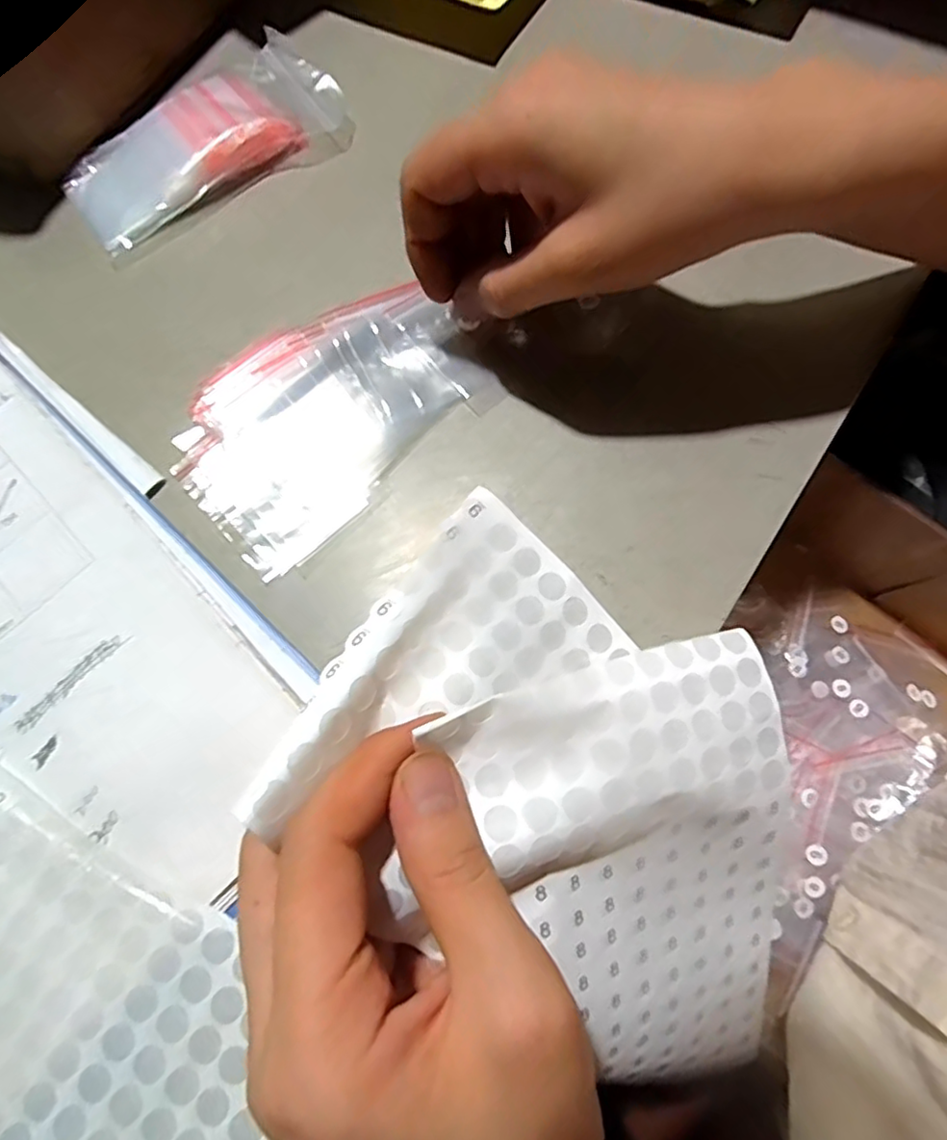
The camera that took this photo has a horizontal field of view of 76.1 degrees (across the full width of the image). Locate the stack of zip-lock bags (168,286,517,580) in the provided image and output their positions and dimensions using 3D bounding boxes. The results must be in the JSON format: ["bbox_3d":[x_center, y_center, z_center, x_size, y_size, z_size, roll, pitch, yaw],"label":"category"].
[{"bbox_3d":[-0.062,-0.070,0.264,0.134,0.009,0.089,-41,74,-12],"label":"stack of zip-lock bags"}]

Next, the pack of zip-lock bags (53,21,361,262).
[{"bbox_3d":[-0.141,-0.227,0.317,0.147,0.016,0.076,-36,73,-10],"label":"pack of zip-lock bags"}]

